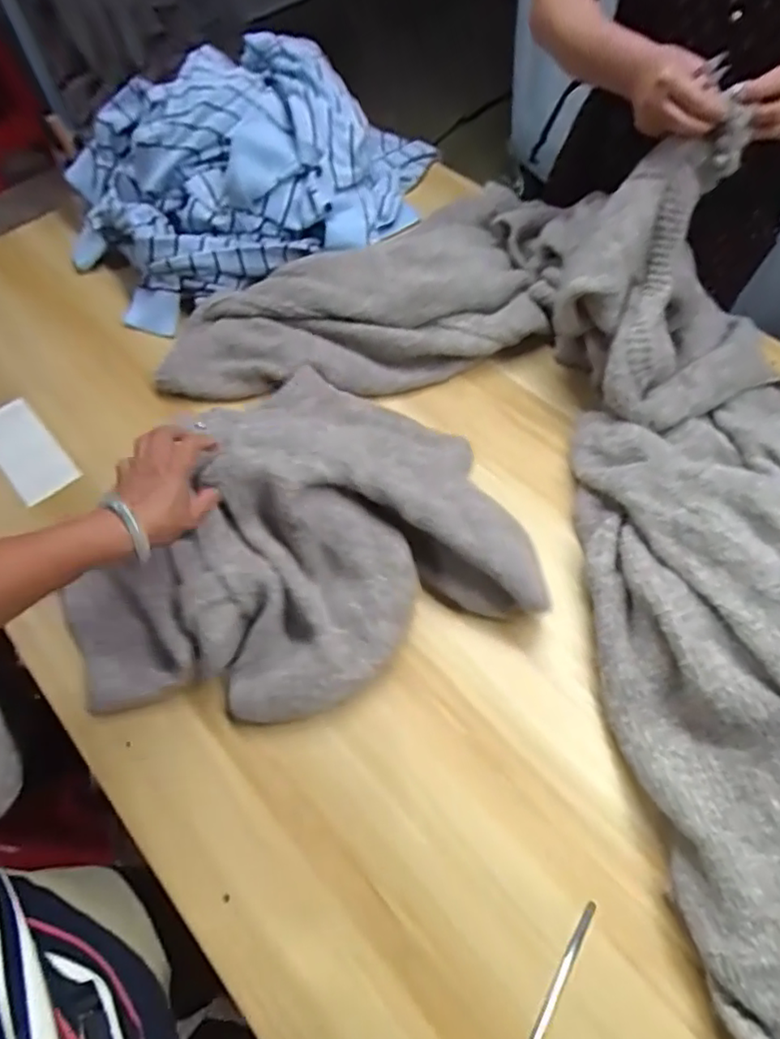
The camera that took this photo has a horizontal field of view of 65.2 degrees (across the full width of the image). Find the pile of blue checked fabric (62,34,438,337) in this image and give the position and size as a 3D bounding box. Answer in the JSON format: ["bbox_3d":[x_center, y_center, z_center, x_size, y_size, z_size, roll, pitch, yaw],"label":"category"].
[{"bbox_3d":[-0.202,-0.550,0.952,0.597,0.244,0.340,-20,60,-8],"label":"pile of blue checked fabric"}]

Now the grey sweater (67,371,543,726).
[{"bbox_3d":[-0.126,-0.004,0.662,0.450,0.107,0.383,-19,60,-8],"label":"grey sweater"}]

